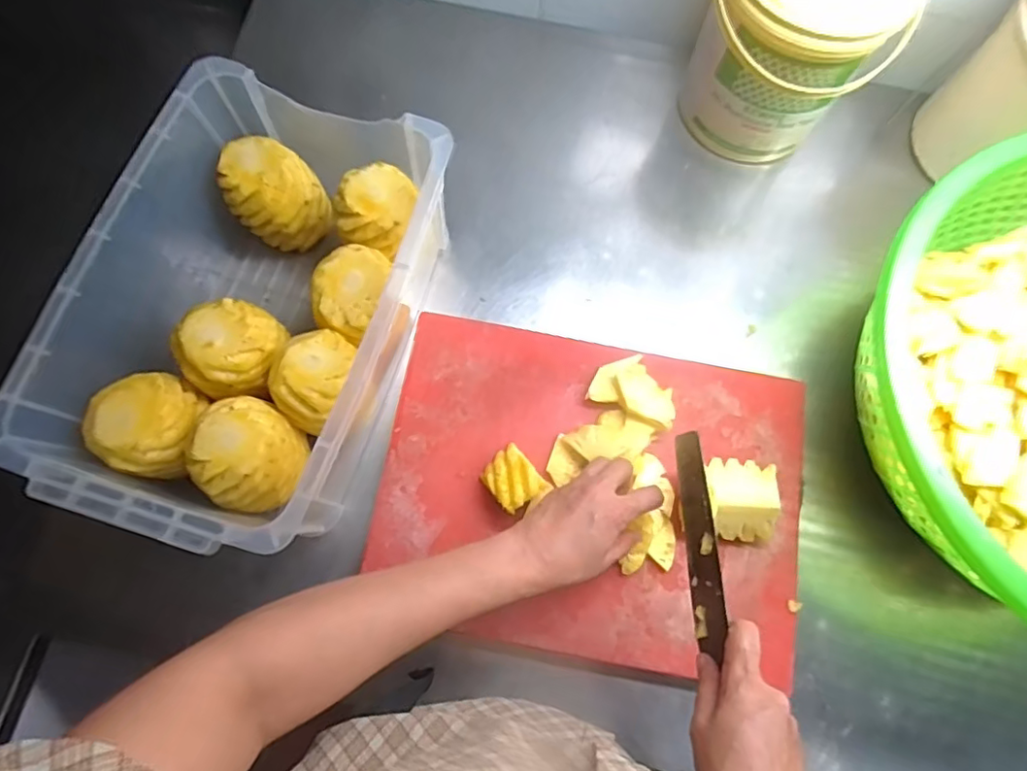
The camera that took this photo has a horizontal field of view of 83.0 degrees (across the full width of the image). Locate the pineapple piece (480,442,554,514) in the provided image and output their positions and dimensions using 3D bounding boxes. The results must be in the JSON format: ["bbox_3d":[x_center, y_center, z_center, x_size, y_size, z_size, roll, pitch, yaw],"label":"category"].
[{"bbox_3d":[-0.001,0.090,0.545,0.045,0.042,0.055,-40,79,-12],"label":"pineapple piece"}]

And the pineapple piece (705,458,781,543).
[{"bbox_3d":[0.213,0.109,0.551,0.062,0.039,0.071,3,74,-1],"label":"pineapple piece"}]

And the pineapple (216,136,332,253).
[{"bbox_3d":[-0.240,-0.190,0.588,0.070,0.103,0.078,37,76,8],"label":"pineapple"}]

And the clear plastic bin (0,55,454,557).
[{"bbox_3d":[-0.224,-0.062,0.529,0.248,0.151,0.384,18,74,3],"label":"clear plastic bin"}]

